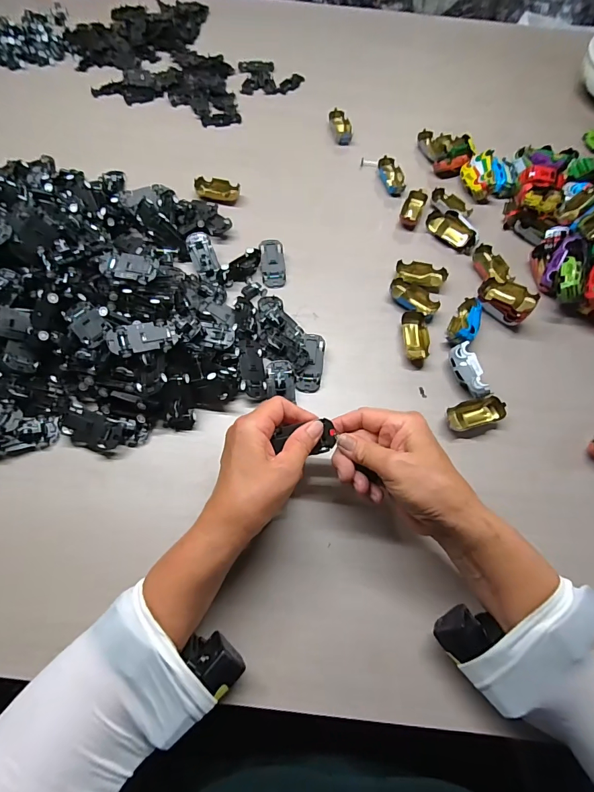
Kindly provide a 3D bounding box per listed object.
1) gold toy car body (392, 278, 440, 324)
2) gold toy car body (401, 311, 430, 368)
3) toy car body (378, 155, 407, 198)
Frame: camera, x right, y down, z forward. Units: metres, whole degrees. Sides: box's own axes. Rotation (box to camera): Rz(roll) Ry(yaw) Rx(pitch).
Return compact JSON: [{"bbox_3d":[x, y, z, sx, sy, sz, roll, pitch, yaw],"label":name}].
[{"bbox_3d":[0.146,-0.122,0.479,0.066,0.015,0.030,41,69,15],"label":"gold toy car body"},{"bbox_3d":[0.143,-0.068,0.451,0.031,0.019,0.065,1,65,-3],"label":"gold toy car body"},{"bbox_3d":[0.145,-0.332,0.580,0.031,0.012,0.063,-17,79,-11],"label":"toy car body"}]

